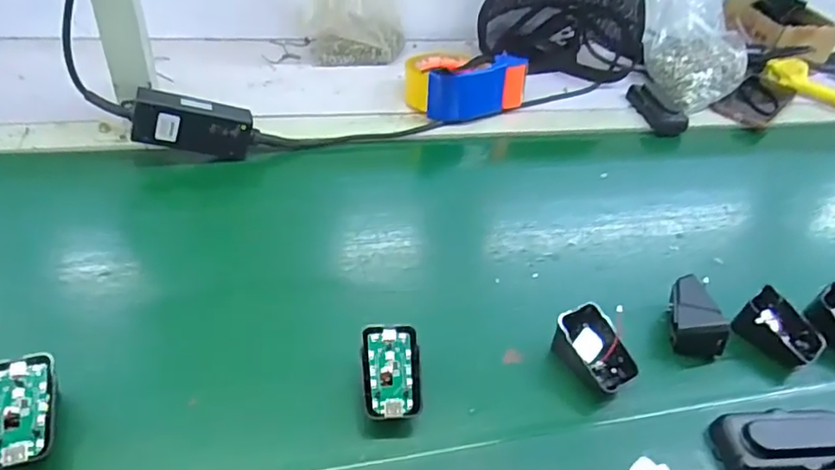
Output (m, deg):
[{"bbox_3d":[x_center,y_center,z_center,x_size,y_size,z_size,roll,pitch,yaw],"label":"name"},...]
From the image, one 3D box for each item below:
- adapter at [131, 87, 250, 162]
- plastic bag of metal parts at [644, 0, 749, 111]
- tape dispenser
[{"bbox_3d":[-0.236,-0.115,0.612,0.114,0.052,0.027,8,39,-29],"label":"adapter"},{"bbox_3d":[0.420,-0.302,0.879,0.147,0.135,0.201,-9,41,-15],"label":"plastic bag of metal parts"},{"bbox_3d":[0.056,-0.203,0.772,0.148,0.066,0.096,-14,42,-19],"label":"tape dispenser"}]

